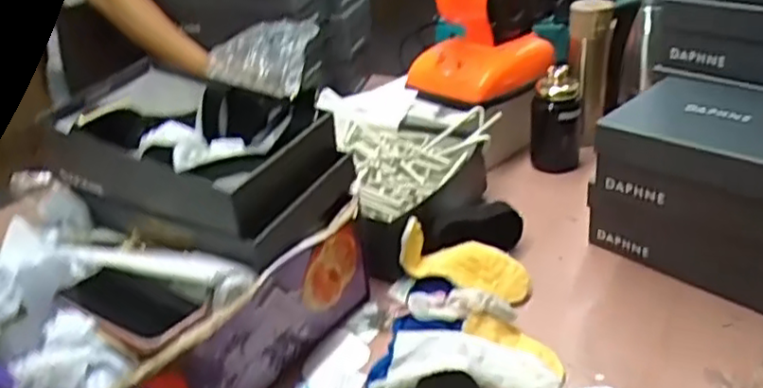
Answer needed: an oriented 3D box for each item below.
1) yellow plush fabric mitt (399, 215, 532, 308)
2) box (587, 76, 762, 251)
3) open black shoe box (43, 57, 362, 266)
[{"bbox_3d":[0.103,0.083,0.834,0.165,0.051,0.056,18,32,2],"label":"yellow plush fabric mitt"},{"bbox_3d":[0.422,-0.035,0.777,0.295,0.109,0.181,22,40,40],"label":"box"},{"bbox_3d":[-0.214,-0.049,0.785,0.310,0.121,0.169,12,34,30],"label":"open black shoe box"}]

